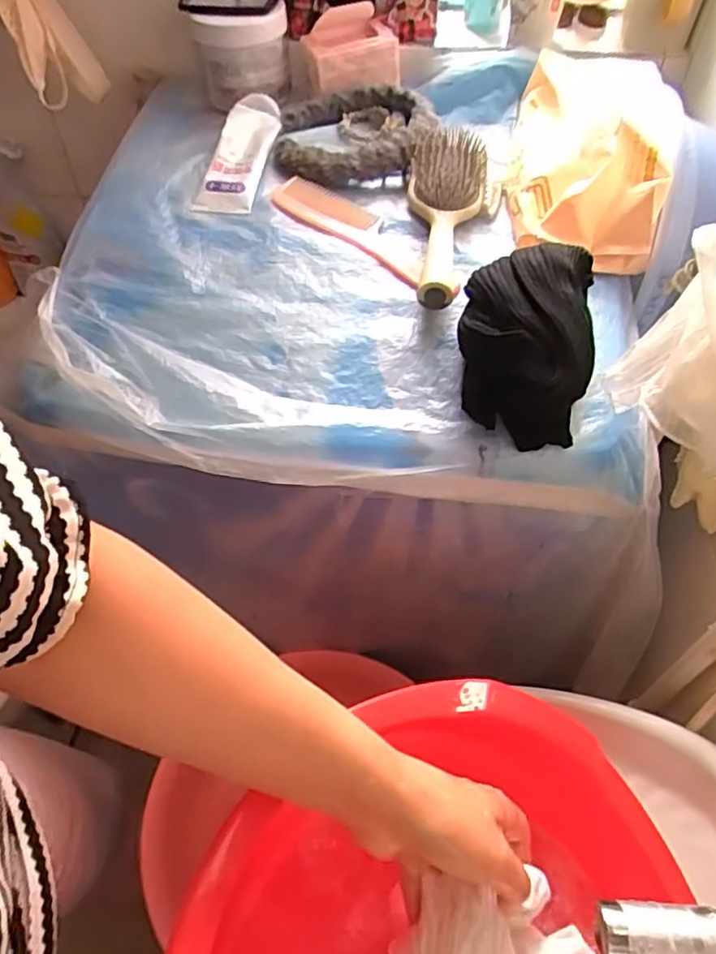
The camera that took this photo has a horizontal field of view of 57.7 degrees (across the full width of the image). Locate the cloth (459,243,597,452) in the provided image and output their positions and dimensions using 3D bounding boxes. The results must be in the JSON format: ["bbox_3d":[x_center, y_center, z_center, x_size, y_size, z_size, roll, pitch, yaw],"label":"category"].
[{"bbox_3d":[0.128,-0.112,0.495,0.094,0.079,0.132,10,54,6],"label":"cloth"}]

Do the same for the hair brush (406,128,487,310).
[{"bbox_3d":[0.076,-0.235,0.577,0.067,0.035,0.200,6,68,4],"label":"hair brush"}]

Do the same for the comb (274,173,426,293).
[{"bbox_3d":[-0.007,-0.229,0.598,0.176,0.006,0.052,39,71,20],"label":"comb"}]

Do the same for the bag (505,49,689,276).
[{"bbox_3d":[0.218,-0.313,0.608,0.137,0.084,0.248,10,54,7],"label":"bag"}]

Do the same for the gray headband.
[{"bbox_3d":[-0.003,-0.346,0.652,0.153,0.041,0.134,3,54,1],"label":"gray headband"}]

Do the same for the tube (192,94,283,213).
[{"bbox_3d":[-0.118,-0.325,0.649,0.055,0.036,0.158,9,54,6],"label":"tube"}]

